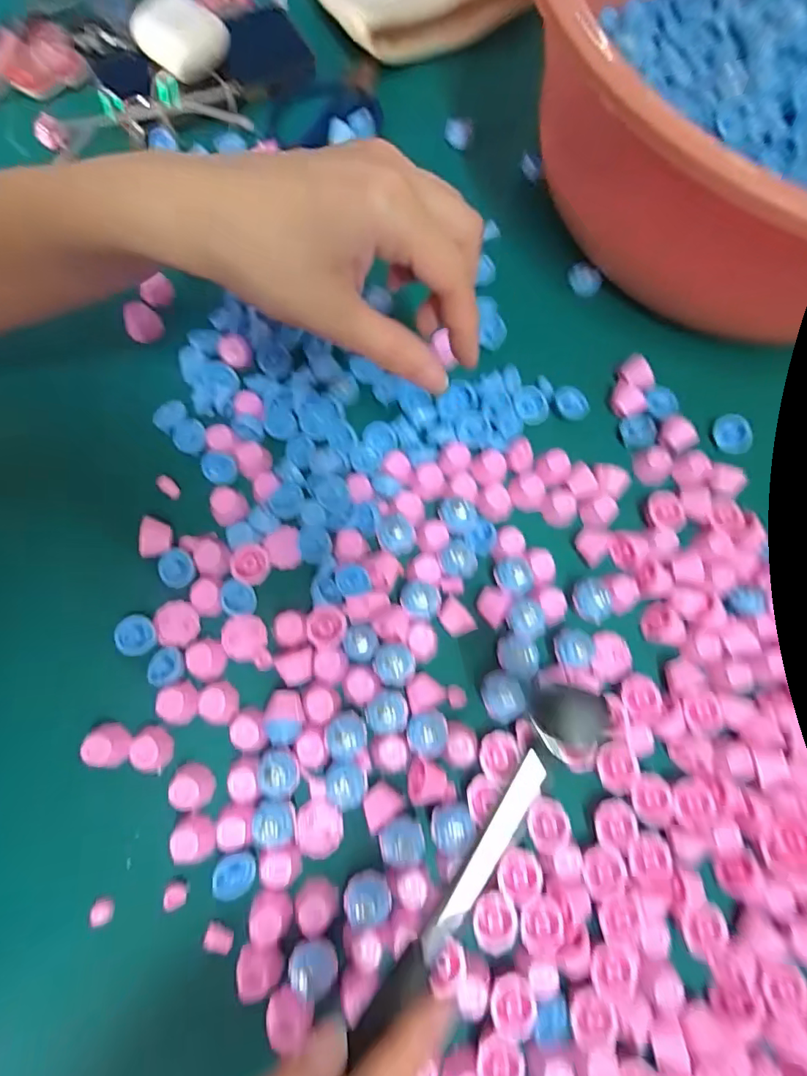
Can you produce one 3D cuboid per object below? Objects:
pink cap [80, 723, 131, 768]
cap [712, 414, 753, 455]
[{"bbox_3d":[-0.145,0.103,0.251,0.019,0.018,0.020,1,74,-2],"label":"pink cap"},{"bbox_3d":[0.205,-0.065,0.315,0.017,0.011,0.024,-8,75,-5],"label":"cap"}]

